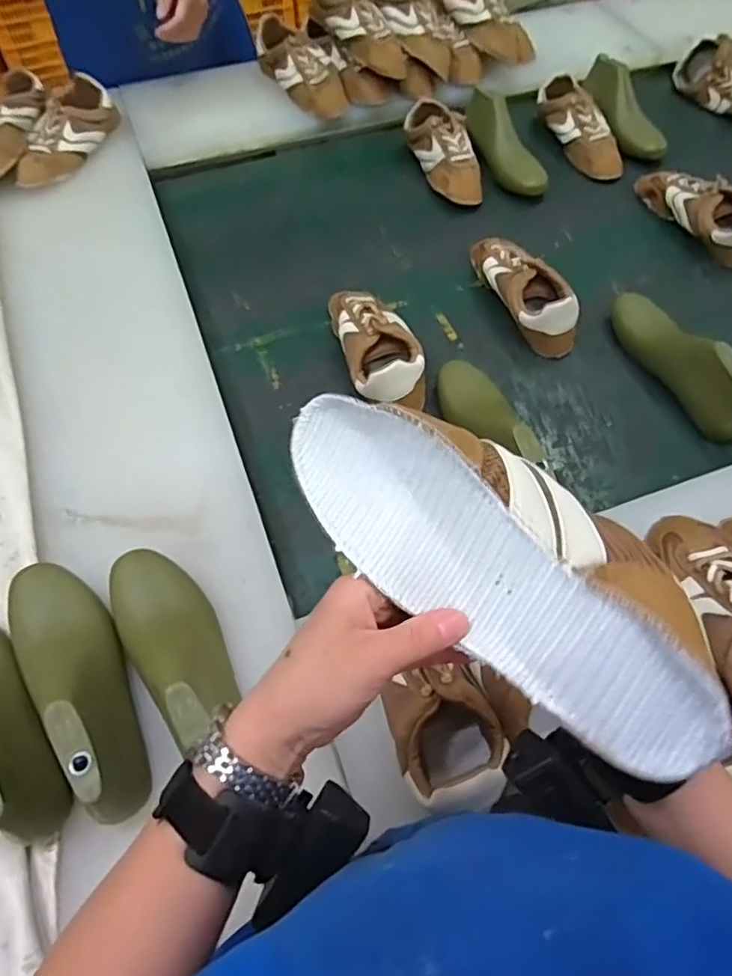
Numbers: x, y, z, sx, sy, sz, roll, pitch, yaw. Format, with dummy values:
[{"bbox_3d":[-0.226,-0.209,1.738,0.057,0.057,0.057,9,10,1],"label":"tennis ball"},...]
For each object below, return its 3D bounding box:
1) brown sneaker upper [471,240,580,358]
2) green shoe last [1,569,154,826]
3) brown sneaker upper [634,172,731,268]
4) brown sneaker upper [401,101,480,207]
[{"bbox_3d":[0.218,-0.286,0.842,0.081,0.068,0.230,-21,62,-11],"label":"brown sneaker upper"},{"bbox_3d":[-0.247,0.159,0.517,0.074,0.086,0.250,-35,66,-18],"label":"green shoe last"},{"bbox_3d":[0.526,-0.436,0.938,0.080,0.081,0.250,-19,62,-10],"label":"brown sneaker upper"},{"bbox_3d":[0.135,-0.562,1.005,0.088,0.068,0.211,-14,61,-8],"label":"brown sneaker upper"}]

